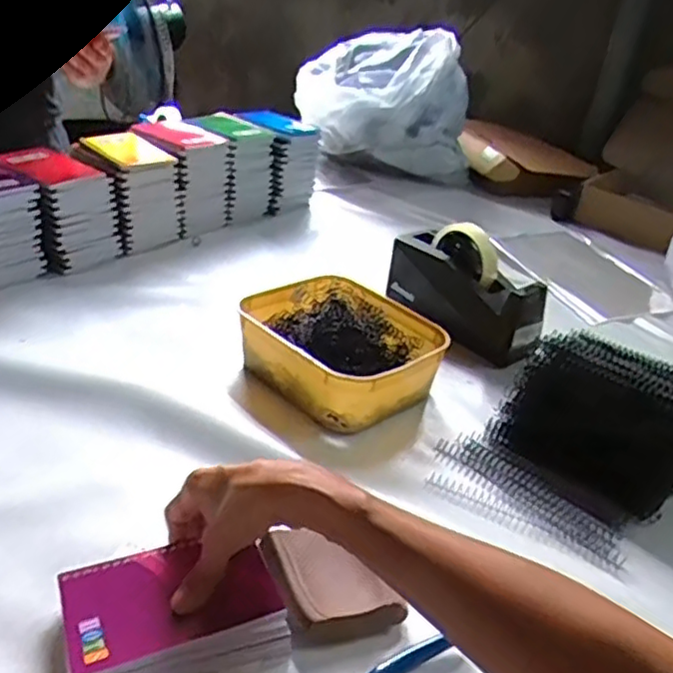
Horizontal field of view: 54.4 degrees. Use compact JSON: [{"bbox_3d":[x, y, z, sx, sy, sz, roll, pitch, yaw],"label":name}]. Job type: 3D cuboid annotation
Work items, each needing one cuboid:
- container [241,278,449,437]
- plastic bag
[{"bbox_3d":[0.001,0.010,0.682,0.159,0.065,0.201,-18,37,-37],"label":"container"},{"bbox_3d":[0.081,-0.473,1.343,0.258,0.268,0.330,-12,33,-29],"label":"plastic bag"}]

